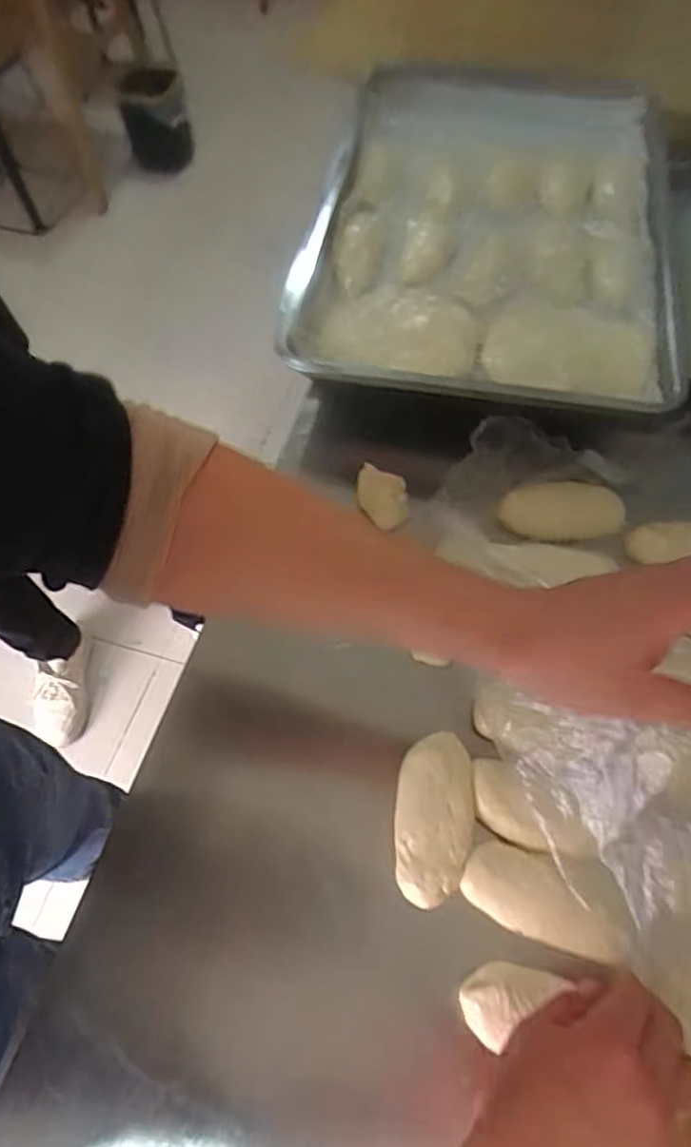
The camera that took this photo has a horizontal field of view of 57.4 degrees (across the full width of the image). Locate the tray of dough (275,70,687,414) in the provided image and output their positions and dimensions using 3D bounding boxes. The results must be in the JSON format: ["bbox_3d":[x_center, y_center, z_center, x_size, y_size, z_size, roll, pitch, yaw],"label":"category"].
[{"bbox_3d":[0.171,-0.436,0.784,0.421,0.092,0.625,7,63,6],"label":"tray of dough"}]

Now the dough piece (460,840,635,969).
[{"bbox_3d":[0.148,0.239,0.467,0.118,0.023,0.064,11,63,8],"label":"dough piece"}]

